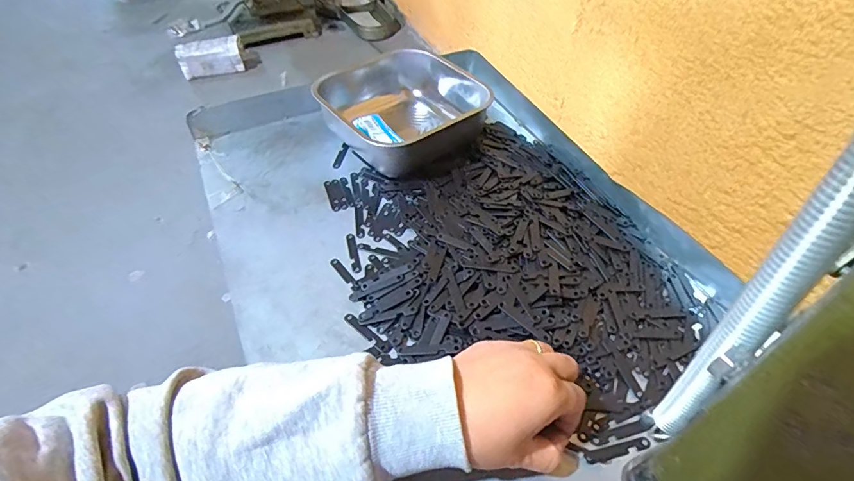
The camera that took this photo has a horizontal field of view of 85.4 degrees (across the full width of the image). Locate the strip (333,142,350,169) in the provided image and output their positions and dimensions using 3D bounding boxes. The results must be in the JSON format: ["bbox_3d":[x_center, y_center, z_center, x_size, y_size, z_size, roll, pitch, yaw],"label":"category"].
[{"bbox_3d":[-0.106,-0.103,0.567,0.012,0.006,0.043,11,49,10],"label":"strip"}]

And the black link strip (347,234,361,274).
[{"bbox_3d":[-0.073,0.012,0.457,0.008,0.004,0.050,-11,49,-9],"label":"black link strip"}]

